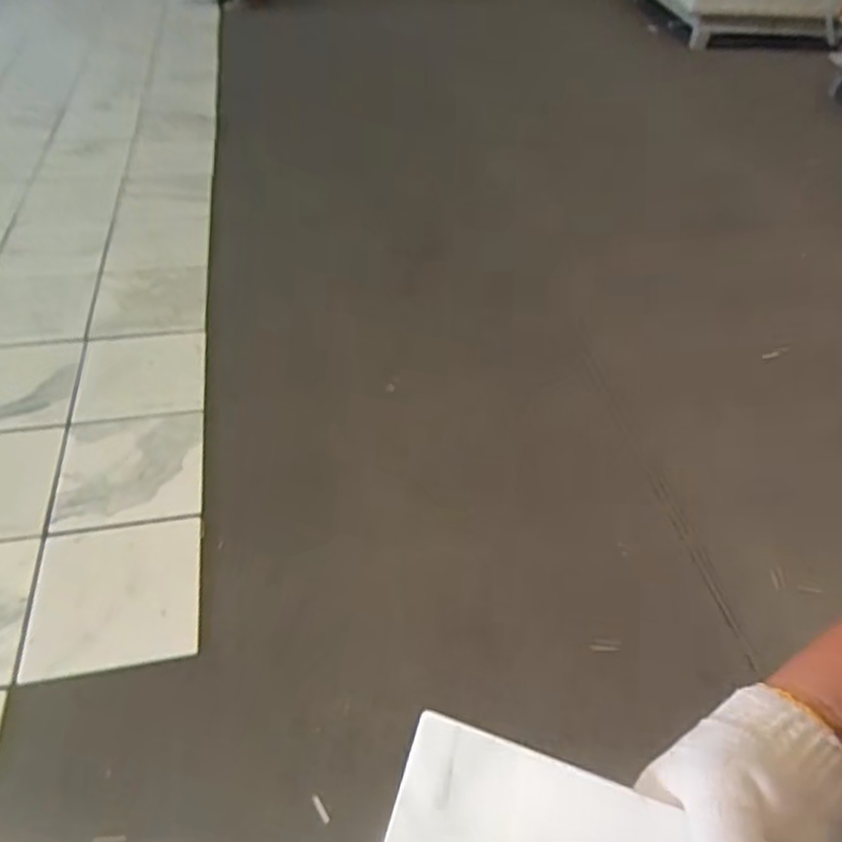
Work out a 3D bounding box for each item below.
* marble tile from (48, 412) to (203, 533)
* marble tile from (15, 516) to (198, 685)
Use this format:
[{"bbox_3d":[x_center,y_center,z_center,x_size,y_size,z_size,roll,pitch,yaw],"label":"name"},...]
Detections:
[{"bbox_3d":[-0.649,0.103,1.503,0.293,0.015,0.320,-3,44,-15],"label":"marble tile"},{"bbox_3d":[-0.585,0.330,1.289,0.291,0.012,0.297,-1,51,-16],"label":"marble tile"}]

